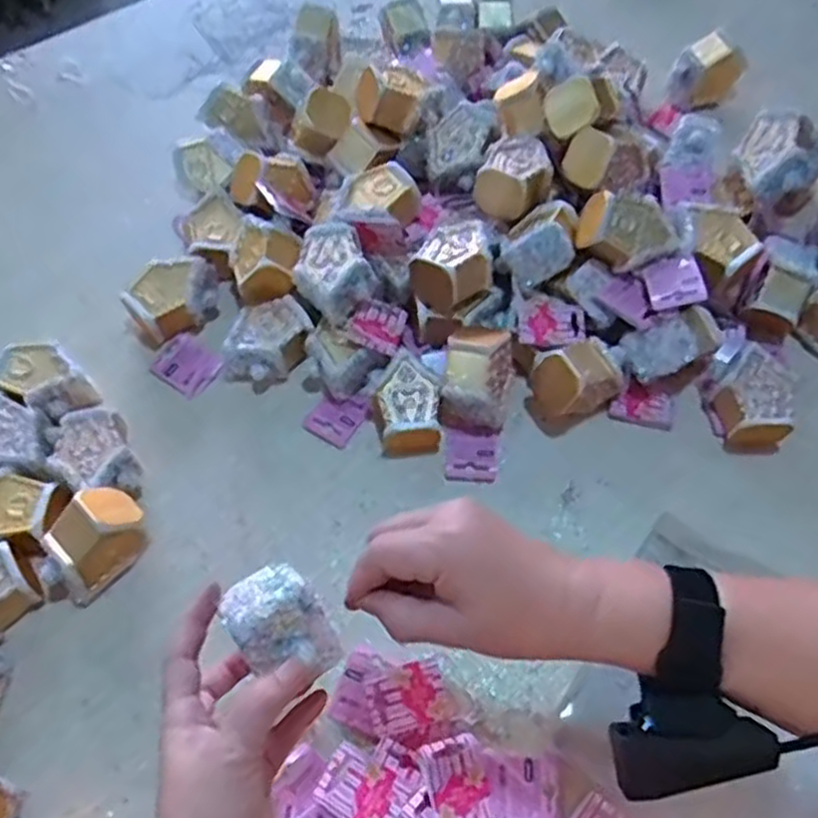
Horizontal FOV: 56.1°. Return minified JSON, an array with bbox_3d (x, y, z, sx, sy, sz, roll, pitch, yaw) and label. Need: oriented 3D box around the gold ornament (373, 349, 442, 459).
[{"bbox_3d":[-0.003,-0.003,0.691,0.059,0.048,0.086,-5,62,-3],"label":"gold ornament"}]

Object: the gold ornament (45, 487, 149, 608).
[{"bbox_3d":[-0.253,0.106,0.618,0.054,0.076,0.083,33,67,16],"label":"gold ornament"}]

